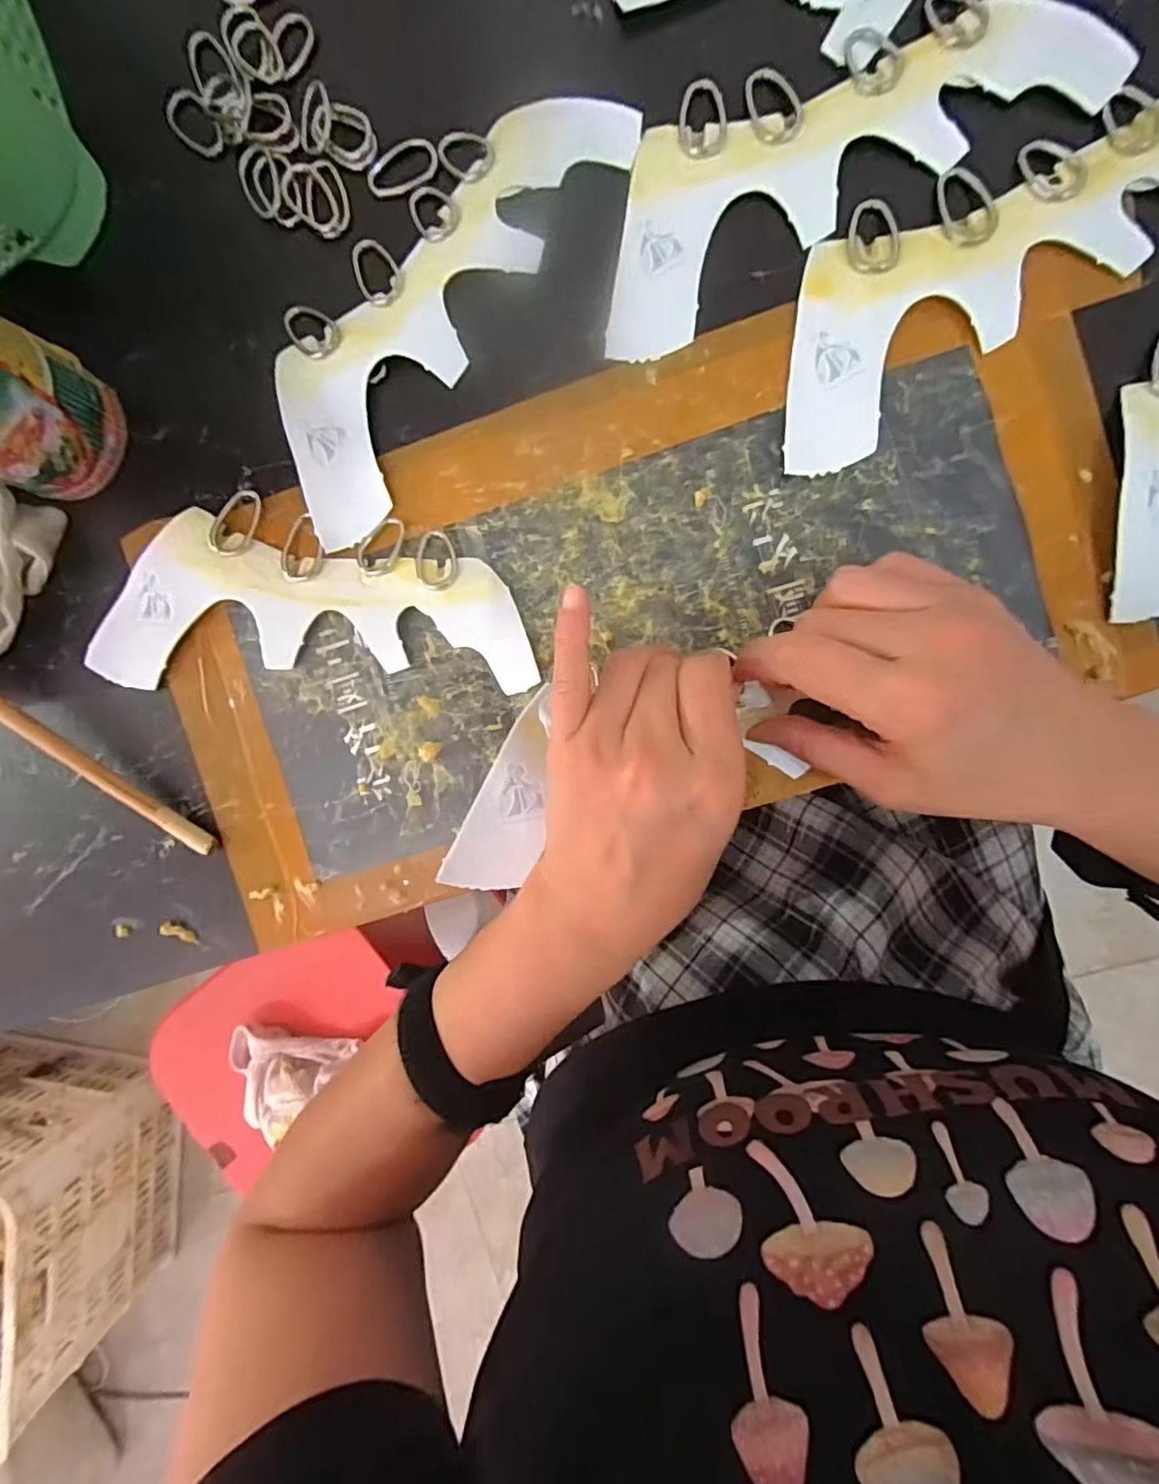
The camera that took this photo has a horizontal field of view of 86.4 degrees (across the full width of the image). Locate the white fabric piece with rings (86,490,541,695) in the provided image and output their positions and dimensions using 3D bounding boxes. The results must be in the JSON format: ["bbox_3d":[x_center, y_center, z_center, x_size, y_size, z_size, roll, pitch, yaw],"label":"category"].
[{"bbox_3d":[-0.130,-0.069,0.296,0.215,0.007,0.080,1,93,6],"label":"white fabric piece with rings"}]

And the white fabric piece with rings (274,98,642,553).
[{"bbox_3d":[-0.070,-0.200,0.282,0.076,0.008,0.221,39,96,3],"label":"white fabric piece with rings"}]

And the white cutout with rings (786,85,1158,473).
[{"bbox_3d":[0.172,-0.203,0.256,0.215,0.008,0.085,-30,90,7],"label":"white cutout with rings"}]

